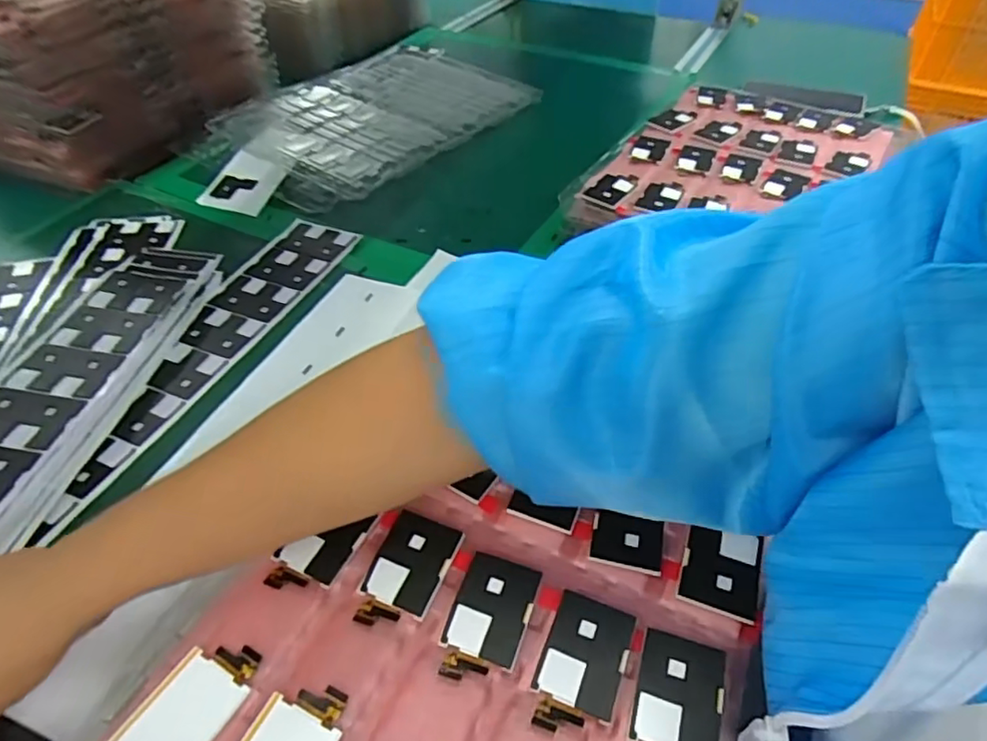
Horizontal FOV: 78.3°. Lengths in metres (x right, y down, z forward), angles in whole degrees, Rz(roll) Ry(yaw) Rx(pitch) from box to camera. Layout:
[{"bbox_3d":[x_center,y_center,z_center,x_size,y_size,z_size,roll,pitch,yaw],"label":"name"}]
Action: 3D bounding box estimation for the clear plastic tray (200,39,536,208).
[{"bbox_3d":[-0.145,-0.338,0.793,0.269,0.048,0.398,30,53,27],"label":"clear plastic tray"}]

